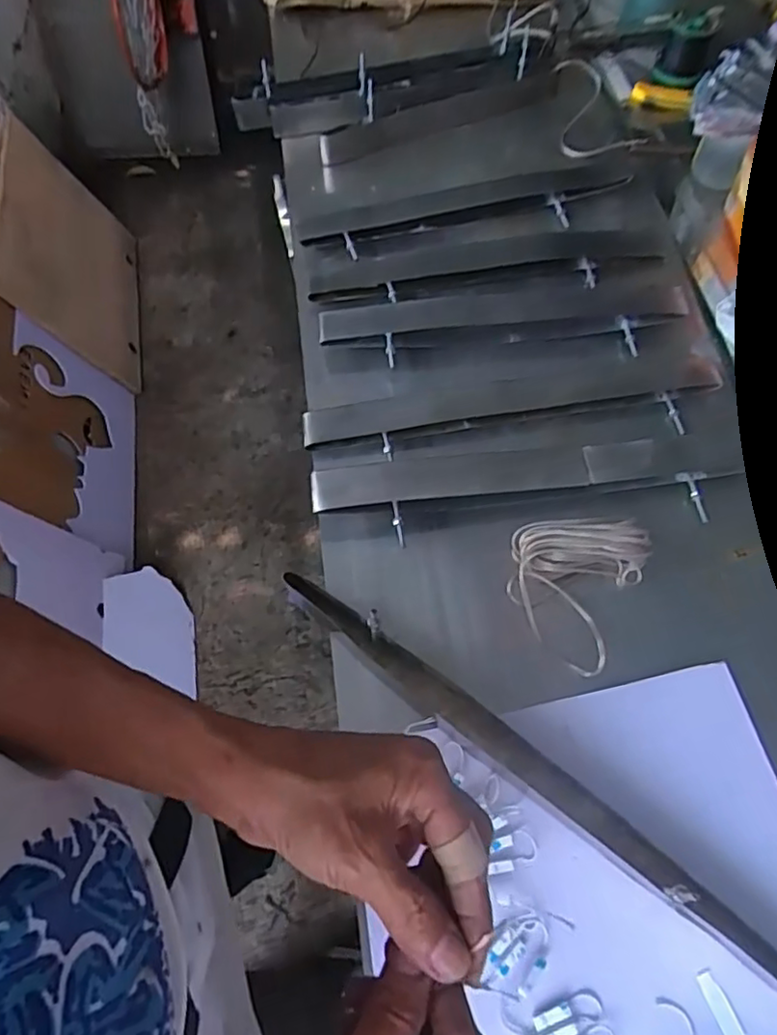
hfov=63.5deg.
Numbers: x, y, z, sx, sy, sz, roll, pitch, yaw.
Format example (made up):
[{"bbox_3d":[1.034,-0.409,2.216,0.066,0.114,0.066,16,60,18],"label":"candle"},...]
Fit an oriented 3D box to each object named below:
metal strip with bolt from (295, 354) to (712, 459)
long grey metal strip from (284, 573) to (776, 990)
[{"bbox_3d":[0.129,-0.112,0.633,0.420,0.029,0.071,-8,64,-5],"label":"metal strip with bolt"},{"bbox_3d":[0.102,0.178,0.468,0.450,0.041,0.032,36,68,15],"label":"long grey metal strip"}]

